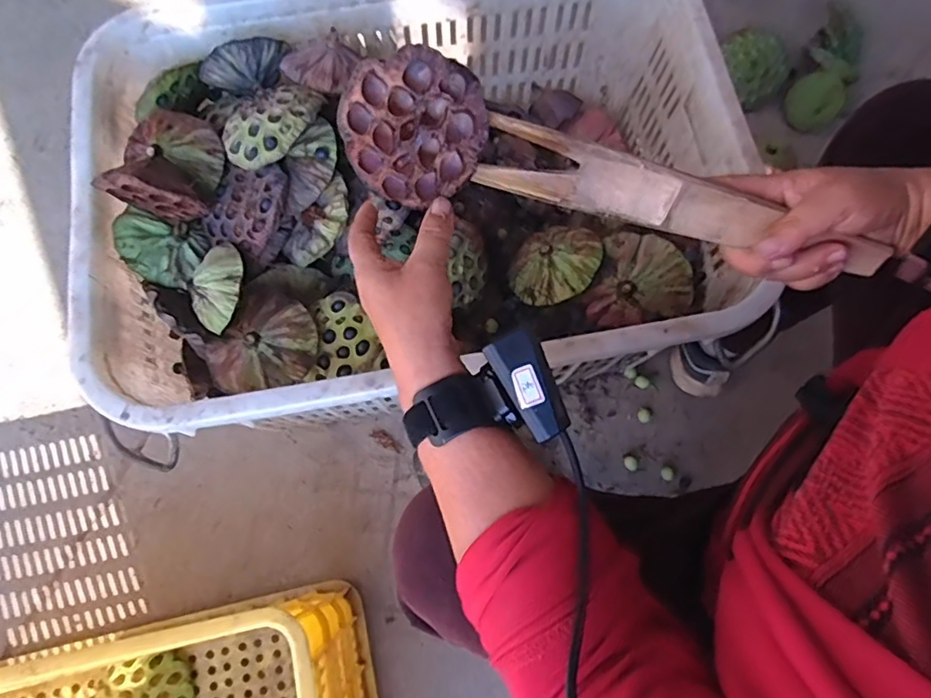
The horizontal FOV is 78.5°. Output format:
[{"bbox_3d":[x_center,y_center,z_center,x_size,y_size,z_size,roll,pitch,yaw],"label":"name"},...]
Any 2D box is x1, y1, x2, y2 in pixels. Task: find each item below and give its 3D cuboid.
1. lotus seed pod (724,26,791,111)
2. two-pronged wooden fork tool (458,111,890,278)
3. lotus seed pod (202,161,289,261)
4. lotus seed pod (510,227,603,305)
[{"bbox_3d":[0.515,-0.496,1.005,0.107,0.102,0.113,-12,74,-4],"label":"lotus seed pod"},{"bbox_3d":[0.151,-0.108,0.399,0.281,0.050,0.028,15,45,0],"label":"two-pronged wooden fork tool"},{"bbox_3d":[-0.231,-0.152,0.622,0.099,0.045,0.099,0,89,21],"label":"lotus seed pod"},{"bbox_3d":[0.111,-0.106,0.717,0.110,0.050,0.110,1,91,23],"label":"lotus seed pod"}]

